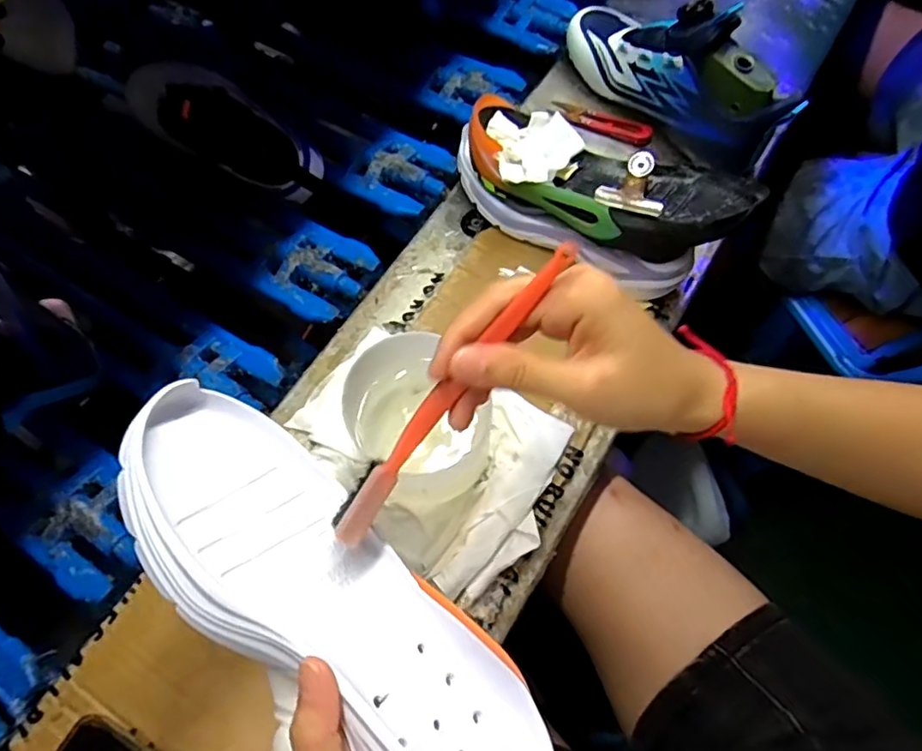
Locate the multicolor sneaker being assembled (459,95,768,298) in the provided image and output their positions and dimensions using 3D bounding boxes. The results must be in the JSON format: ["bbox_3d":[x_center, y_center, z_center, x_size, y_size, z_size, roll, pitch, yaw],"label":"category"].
[{"bbox_3d":[0.105,-0.155,0.498,0.236,0.083,0.100,32,72,14],"label":"multicolor sneaker being assembled"}]

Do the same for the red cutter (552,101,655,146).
[{"bbox_3d":[0.136,-0.249,0.595,0.103,0.012,0.026,31,71,13],"label":"red cutter"}]

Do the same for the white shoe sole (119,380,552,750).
[{"bbox_3d":[-0.062,0.109,0.286,0.243,0.050,0.094,44,34,7],"label":"white shoe sole"}]

